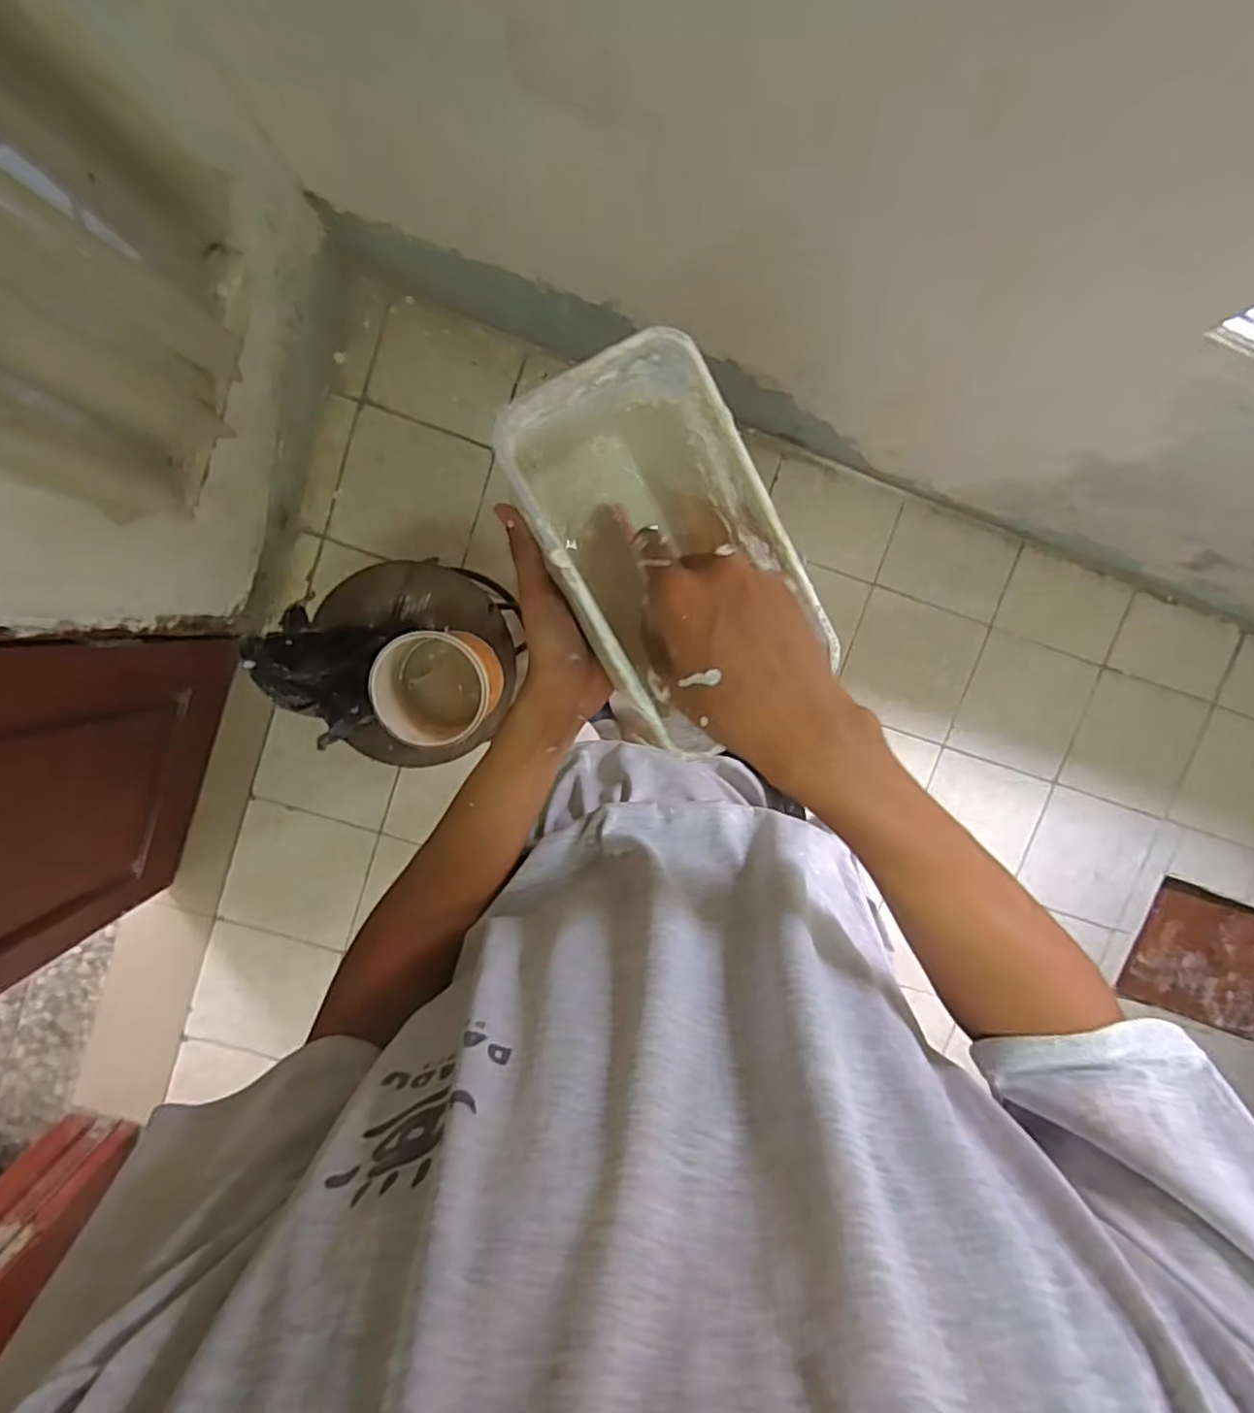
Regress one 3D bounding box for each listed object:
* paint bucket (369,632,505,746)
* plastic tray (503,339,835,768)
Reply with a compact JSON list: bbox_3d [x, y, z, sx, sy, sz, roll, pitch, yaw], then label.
[{"bbox_3d":[-0.285,-0.031,0.991,0.131,0.190,0.159,-8,98,-3],"label":"paint bucket"},{"bbox_3d":[0.021,-0.085,0.384,0.110,0.138,0.189,-30,97,0],"label":"plastic tray"}]

